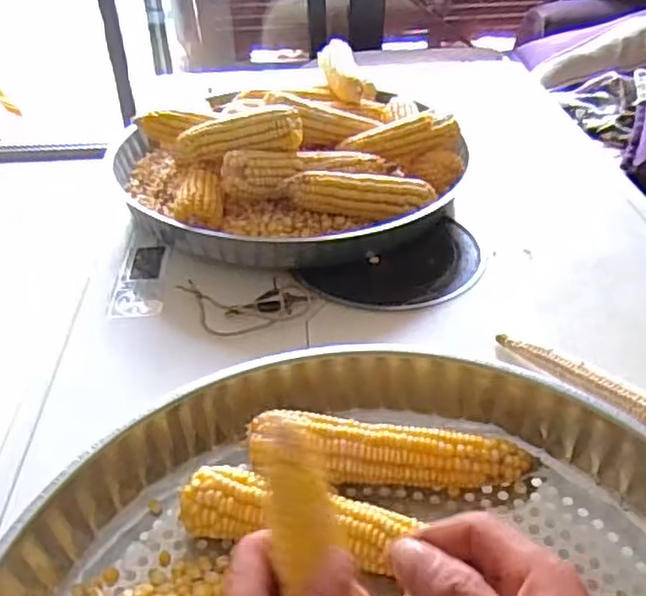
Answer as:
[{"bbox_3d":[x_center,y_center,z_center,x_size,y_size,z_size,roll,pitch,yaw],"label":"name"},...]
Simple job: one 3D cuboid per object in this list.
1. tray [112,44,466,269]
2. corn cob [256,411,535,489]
[{"bbox_3d":[-0.037,-0.187,0.878,0.410,0.131,0.375,0,37,0],"label":"tray"},{"bbox_3d":[0.051,0.122,0.529,0.213,0.043,0.039,2,37,4],"label":"corn cob"}]

